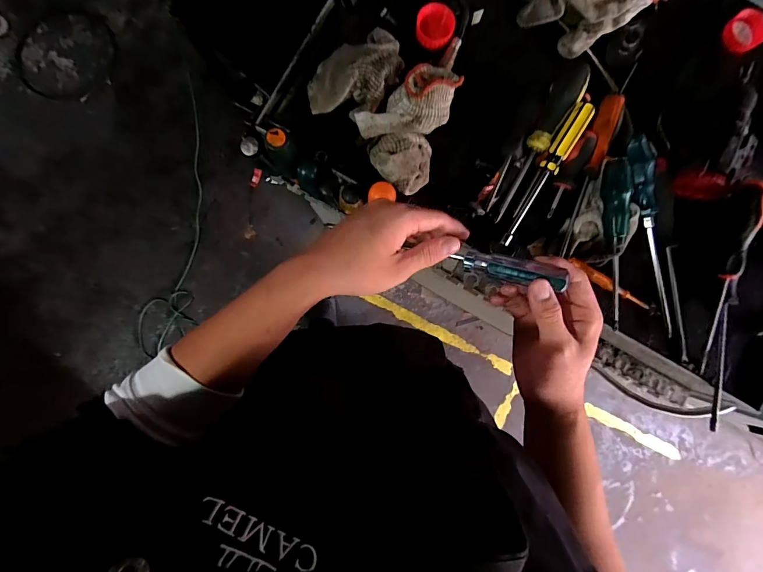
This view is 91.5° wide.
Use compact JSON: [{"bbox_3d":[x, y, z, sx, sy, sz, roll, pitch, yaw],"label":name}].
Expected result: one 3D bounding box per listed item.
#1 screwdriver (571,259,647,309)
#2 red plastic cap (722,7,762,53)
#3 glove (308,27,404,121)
[{"bbox_3d":[0.275,-0.002,0.450,0.107,0.014,0.012,31,87,-1],"label":"screwdriver"},{"bbox_3d":[0.456,-0.319,0.465,0.042,0.018,0.046,0,89,-3],"label":"red plastic cap"},{"bbox_3d":[-0.028,-0.239,0.409,0.089,0.047,0.116,34,87,-1],"label":"glove"}]

